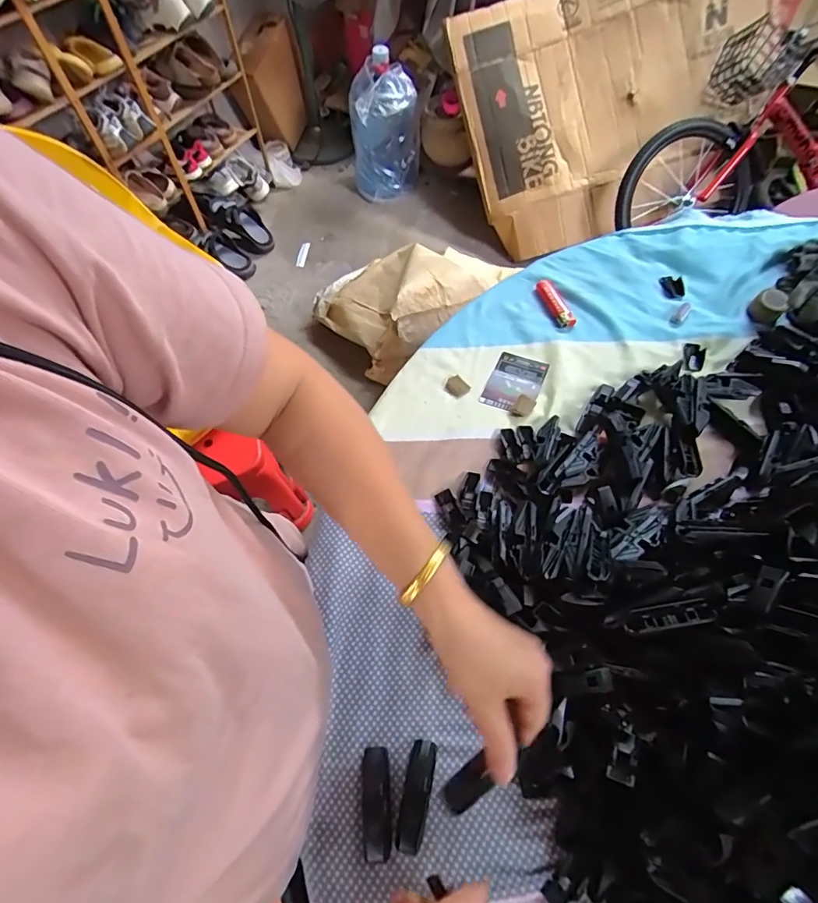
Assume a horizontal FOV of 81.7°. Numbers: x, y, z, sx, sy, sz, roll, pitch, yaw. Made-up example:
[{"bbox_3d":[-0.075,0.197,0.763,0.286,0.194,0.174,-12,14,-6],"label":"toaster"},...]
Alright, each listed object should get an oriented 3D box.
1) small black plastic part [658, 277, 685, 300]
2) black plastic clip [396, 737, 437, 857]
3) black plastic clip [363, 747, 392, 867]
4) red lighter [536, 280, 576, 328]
[{"bbox_3d":[0.349,-0.218,0.627,0.026,0.006,0.041,-2,60,3],"label":"small black plastic part"},{"bbox_3d":[0.006,0.269,0.370,0.021,0.016,0.073,10,61,10],"label":"black plastic clip"},{"bbox_3d":[-0.025,0.275,0.370,0.021,0.014,0.073,-3,60,2],"label":"black plastic clip"},{"bbox_3d":[0.191,-0.197,0.622,0.024,0.010,0.085,-17,60,-6],"label":"red lighter"}]

